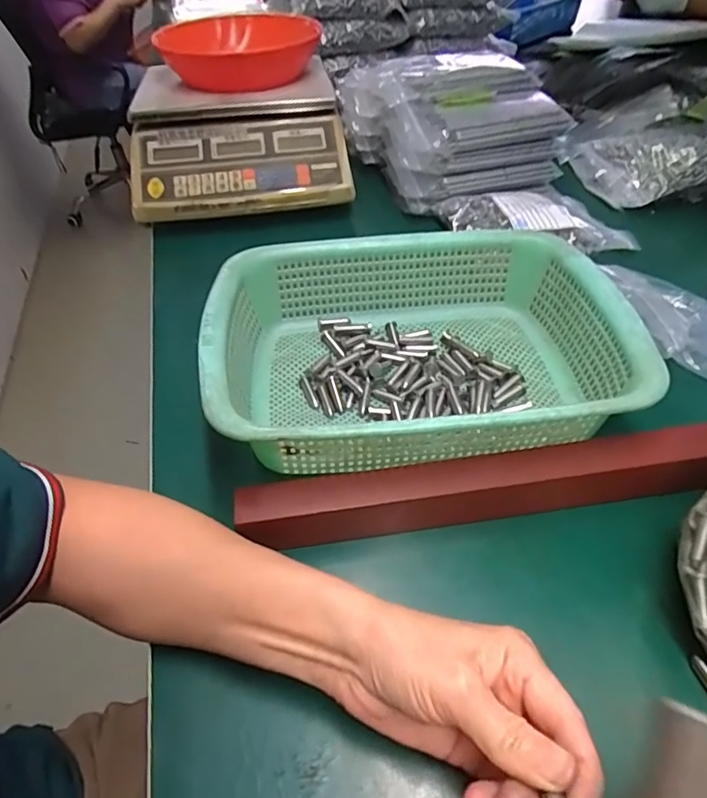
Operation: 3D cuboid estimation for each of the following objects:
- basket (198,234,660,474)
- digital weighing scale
[{"bbox_3d":[0.046,-0.043,0.391,0.288,0.076,0.216,-5,47,0],"label":"basket"},{"bbox_3d":[-0.152,-0.350,0.690,0.265,0.101,0.254,-10,47,-4],"label":"digital weighing scale"}]

